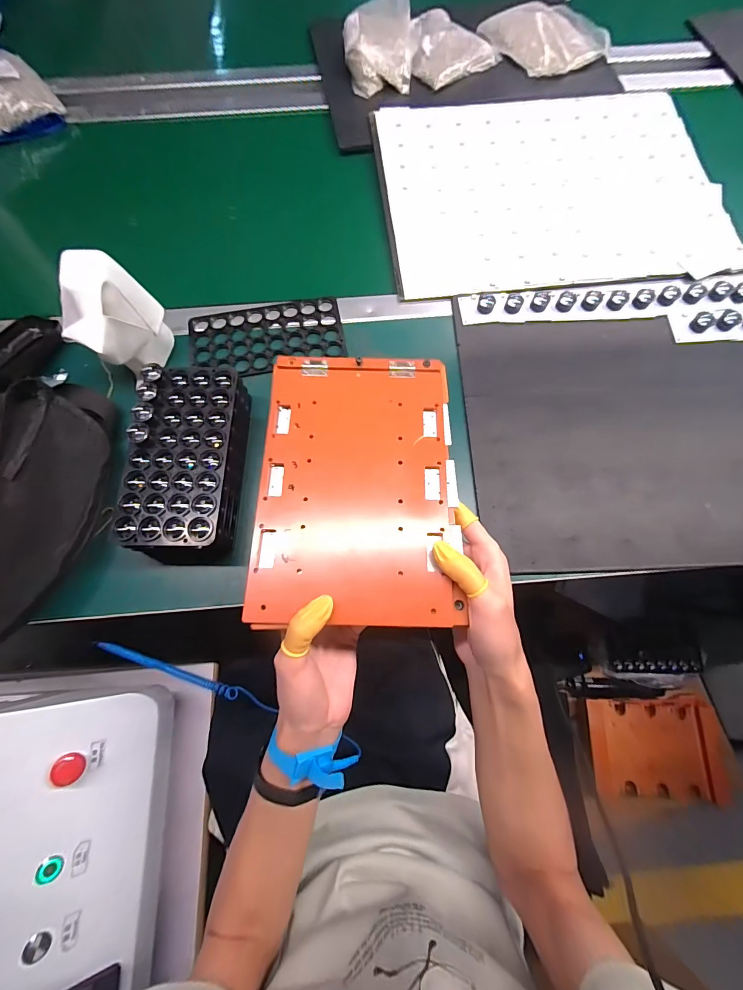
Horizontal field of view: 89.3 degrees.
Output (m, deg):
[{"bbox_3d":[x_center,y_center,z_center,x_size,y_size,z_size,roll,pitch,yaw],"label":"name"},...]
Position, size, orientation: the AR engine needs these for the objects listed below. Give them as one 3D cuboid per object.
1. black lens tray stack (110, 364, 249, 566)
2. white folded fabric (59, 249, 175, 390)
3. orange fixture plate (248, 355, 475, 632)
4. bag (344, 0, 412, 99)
[{"bbox_3d":[-0.192,-0.034,0.400,0.110,0.064,0.205,2,73,1],"label":"black lens tray stack"},{"bbox_3d":[-0.287,-0.190,0.422,0.065,0.120,0.101,14,74,5],"label":"white folded fabric"},{"bbox_3d":[-0.012,-0.016,0.326,0.165,0.016,0.243,0,73,1],"label":"orange fixture plate"},{"bbox_3d":[0.009,-0.754,0.623,0.112,0.052,0.167,0,73,1],"label":"bag"}]

